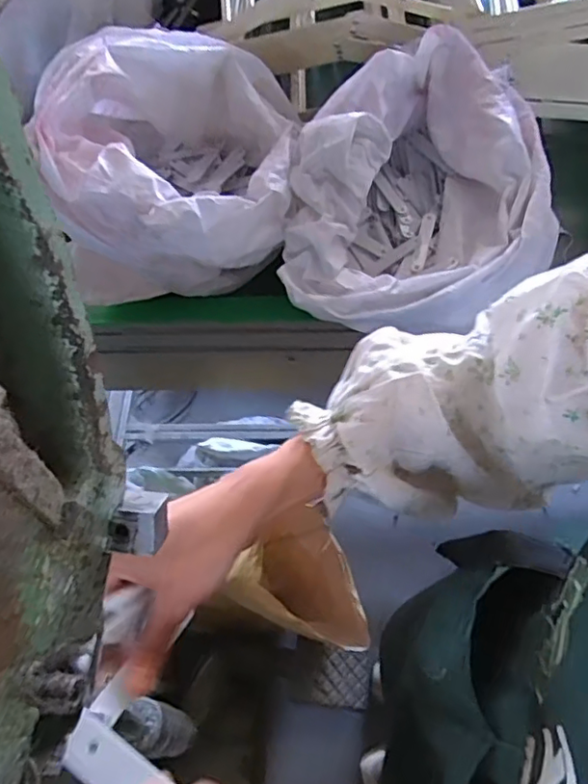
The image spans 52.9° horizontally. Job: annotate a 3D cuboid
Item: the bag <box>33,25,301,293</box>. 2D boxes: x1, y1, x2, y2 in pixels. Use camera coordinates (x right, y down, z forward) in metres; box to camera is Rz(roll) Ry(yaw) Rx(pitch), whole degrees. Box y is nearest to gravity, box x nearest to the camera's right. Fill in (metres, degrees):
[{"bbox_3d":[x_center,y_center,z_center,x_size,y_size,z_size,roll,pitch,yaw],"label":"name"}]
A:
[{"bbox_3d":[-0.138,-0.284,0.712,0.270,0.197,0.308,-1,59,2],"label":"bag"}]

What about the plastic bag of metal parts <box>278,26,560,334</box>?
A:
[{"bbox_3d":[0.143,-0.247,0.712,0.289,0.160,0.391,3,59,5],"label":"plastic bag of metal parts"}]

